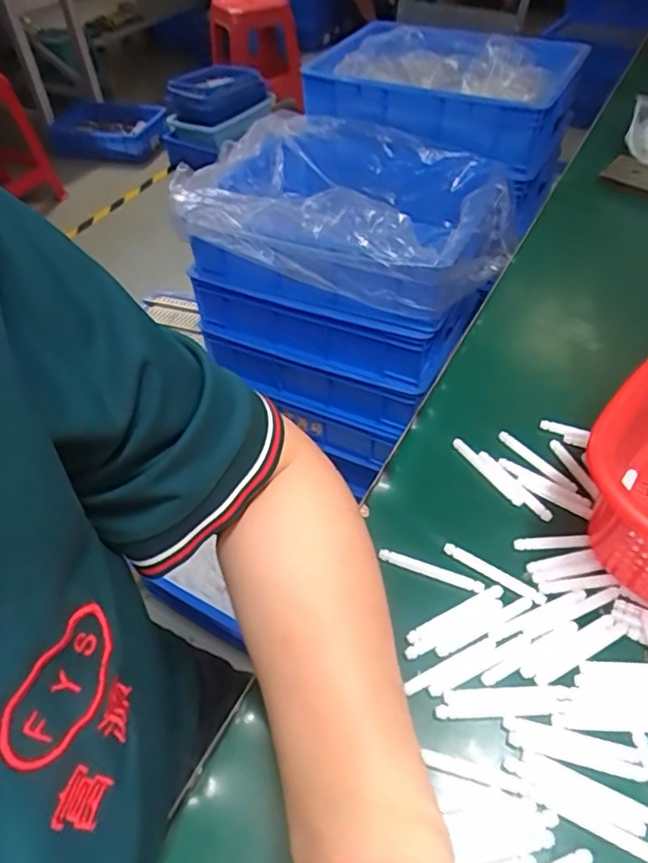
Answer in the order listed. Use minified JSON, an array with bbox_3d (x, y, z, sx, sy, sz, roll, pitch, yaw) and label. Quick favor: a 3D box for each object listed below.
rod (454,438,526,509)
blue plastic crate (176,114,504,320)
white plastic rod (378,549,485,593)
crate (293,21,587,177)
[{"bbox_3d":[0.103,0.024,0.372,0.006,0.007,0.057,-29,53,-21],"label":"rod"},{"bbox_3d":[0.044,-0.344,0.893,0.466,0.130,0.339,12,50,14],"label":"blue plastic crate"},{"bbox_3d":[0.059,0.076,0.326,0.058,0.005,0.006,16,51,17],"label":"white plastic rod"},{"bbox_3d":[0.179,-0.593,1.009,0.411,0.114,0.281,27,55,24],"label":"crate"}]

